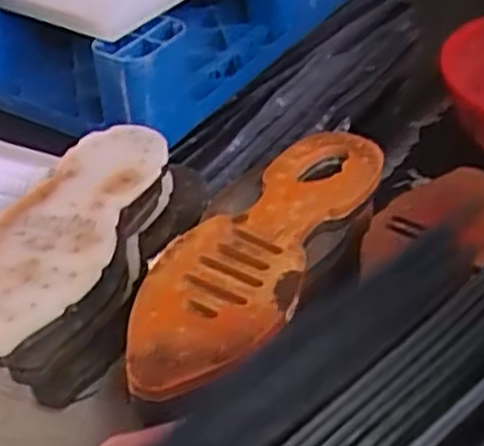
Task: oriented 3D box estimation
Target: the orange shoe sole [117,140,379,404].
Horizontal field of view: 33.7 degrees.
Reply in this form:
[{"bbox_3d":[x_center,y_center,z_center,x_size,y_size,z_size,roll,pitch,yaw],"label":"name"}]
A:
[{"bbox_3d":[0.012,0.015,0.575,0.096,0.016,0.283,20,45,26],"label":"orange shoe sole"}]

